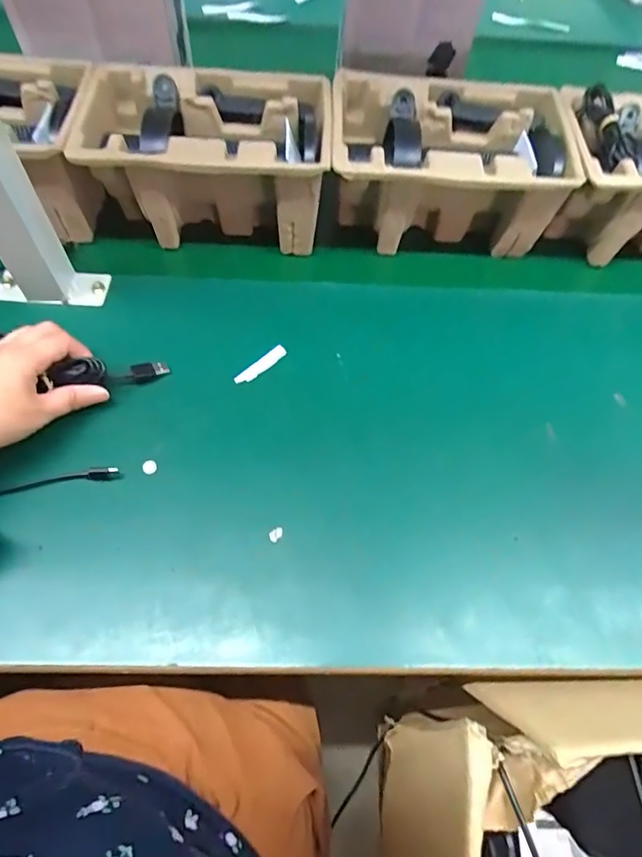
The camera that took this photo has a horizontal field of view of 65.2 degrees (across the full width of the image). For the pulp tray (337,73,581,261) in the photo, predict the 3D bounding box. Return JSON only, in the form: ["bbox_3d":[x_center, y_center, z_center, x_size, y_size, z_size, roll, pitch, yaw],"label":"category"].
[{"bbox_3d":[0.122,-0.259,0.505,0.222,0.112,0.138,3,57,-2],"label":"pulp tray"}]

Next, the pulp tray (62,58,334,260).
[{"bbox_3d":[-0.112,-0.265,0.502,0.233,0.112,0.150,2,57,-3],"label":"pulp tray"}]

